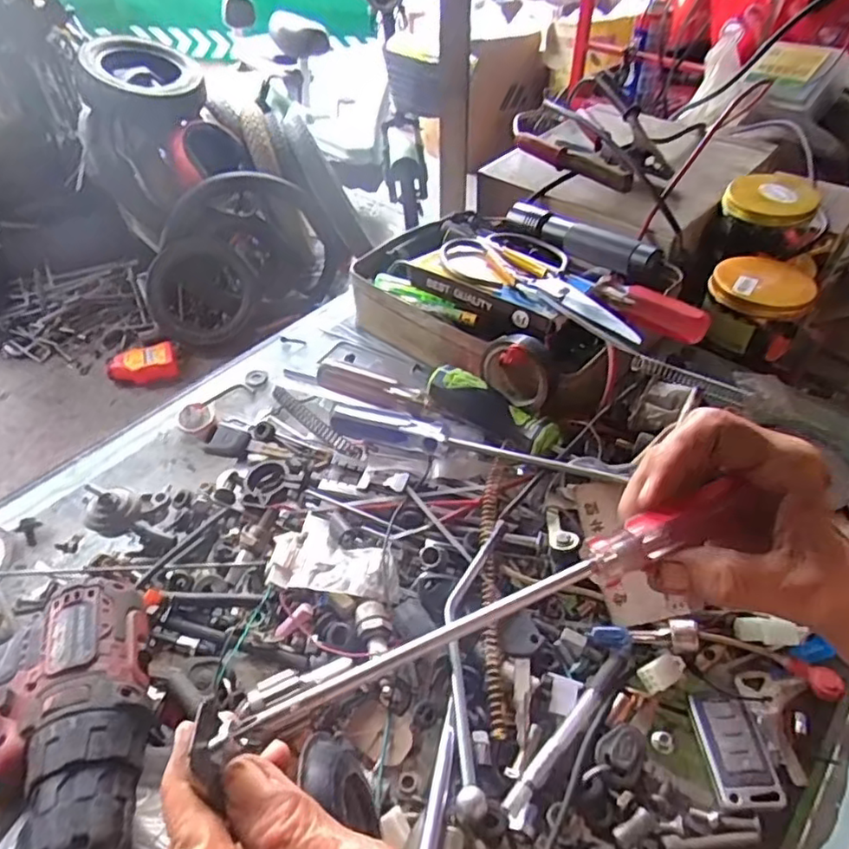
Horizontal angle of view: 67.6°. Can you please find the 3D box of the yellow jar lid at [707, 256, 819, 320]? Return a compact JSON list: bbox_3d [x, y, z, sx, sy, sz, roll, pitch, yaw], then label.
[{"bbox_3d":[0.300,-0.123,0.560,0.080,0.020,0.072,31,53,27],"label":"yellow jar lid"}]

